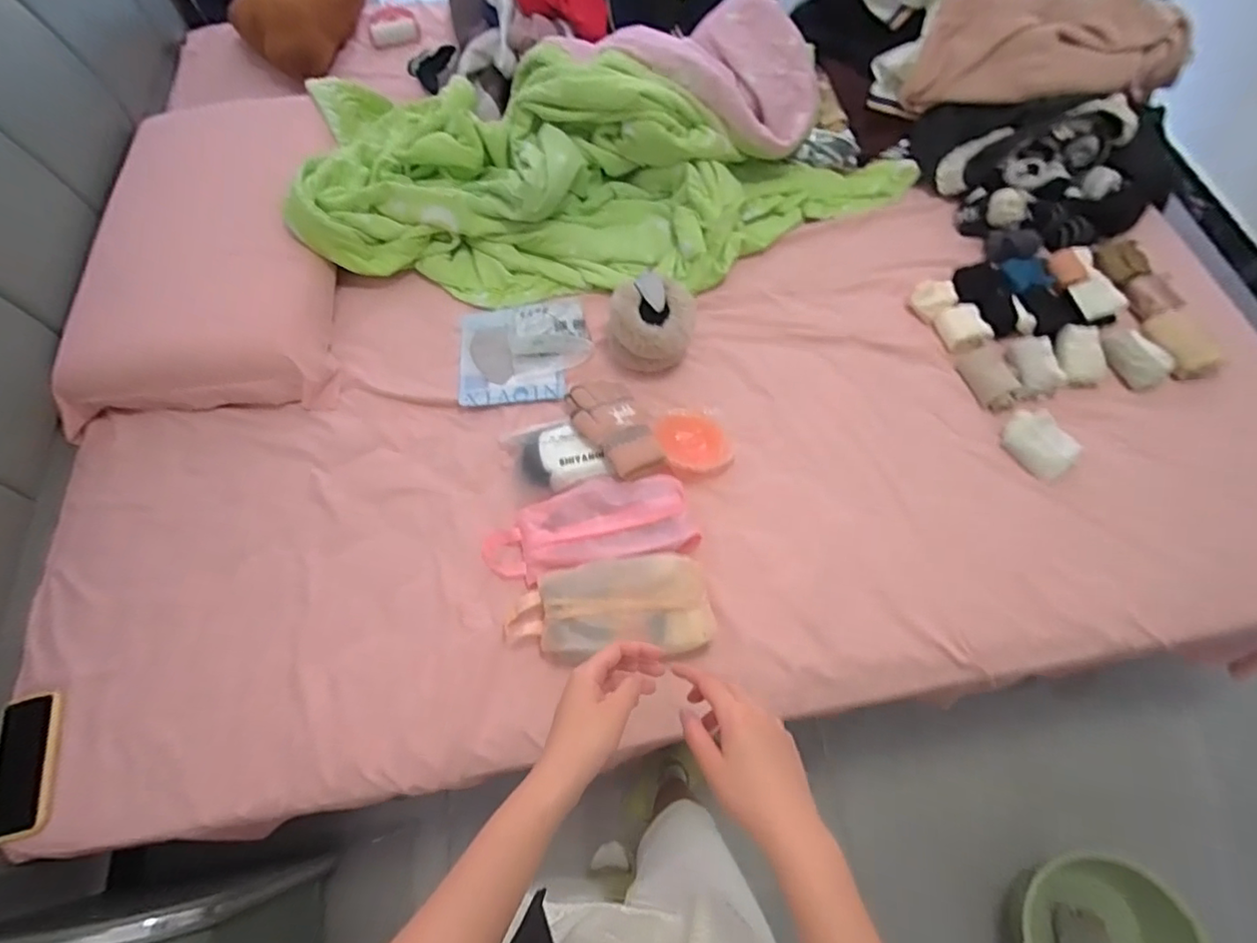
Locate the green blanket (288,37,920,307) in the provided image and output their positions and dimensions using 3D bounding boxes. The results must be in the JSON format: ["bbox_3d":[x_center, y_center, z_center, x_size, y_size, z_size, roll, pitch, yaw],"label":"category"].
[{"bbox_3d":[-0.078,-0.527,1.026,1.145,0.190,0.454,11,68,6],"label":"green blanket"}]

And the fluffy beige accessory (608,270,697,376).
[{"bbox_3d":[0.038,-0.238,0.943,0.137,0.107,0.120,15,68,8],"label":"fluffy beige accessory"}]

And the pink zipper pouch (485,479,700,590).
[{"bbox_3d":[-0.057,0.087,0.837,0.313,0.066,0.126,-13,67,-4],"label":"pink zipper pouch"}]

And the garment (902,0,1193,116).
[{"bbox_3d":[0.740,-0.741,1.016,0.444,0.154,0.144,-5,65,-1],"label":"garment"}]

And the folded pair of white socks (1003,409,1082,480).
[{"bbox_3d":[0.622,-0.043,0.870,0.078,0.042,0.113,-27,69,-9],"label":"folded pair of white socks"}]

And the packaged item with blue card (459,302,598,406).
[{"bbox_3d":[-0.181,-0.213,0.999,0.222,0.015,0.198,-5,67,0],"label":"packaged item with blue card"}]

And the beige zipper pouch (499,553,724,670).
[{"bbox_3d":[-0.028,0.183,0.770,0.284,0.099,0.130,-6,67,-1],"label":"beige zipper pouch"}]

